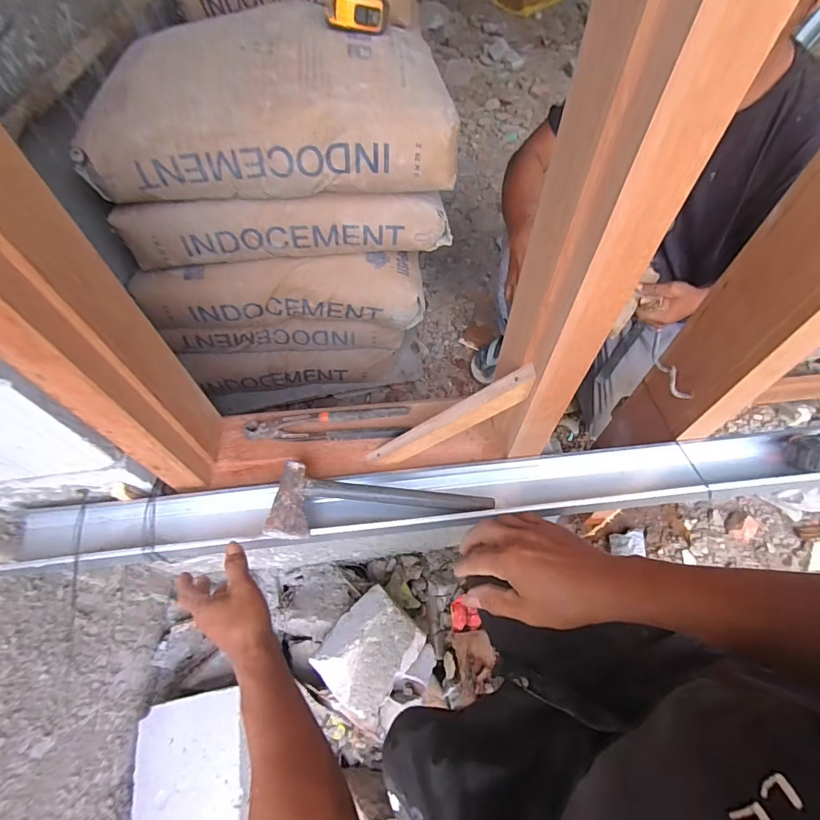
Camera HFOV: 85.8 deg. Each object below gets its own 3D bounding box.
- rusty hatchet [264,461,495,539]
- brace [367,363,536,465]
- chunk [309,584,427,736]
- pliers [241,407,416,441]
[{"bbox_3d":[-0.035,0.134,0.560,0.269,0.021,0.088,12,76,-8],"label":"rusty hatchet"},{"bbox_3d":[0.045,0.016,0.530,0.249,0.035,0.023,-31,52,35],"label":"brace"},{"bbox_3d":[-0.076,0.492,0.888,0.170,0.153,0.192,40,67,21],"label":"chunk"},{"bbox_3d":[-0.111,0.024,0.609,0.218,0.018,0.046,-6,59,-2],"label":"pliers"}]

